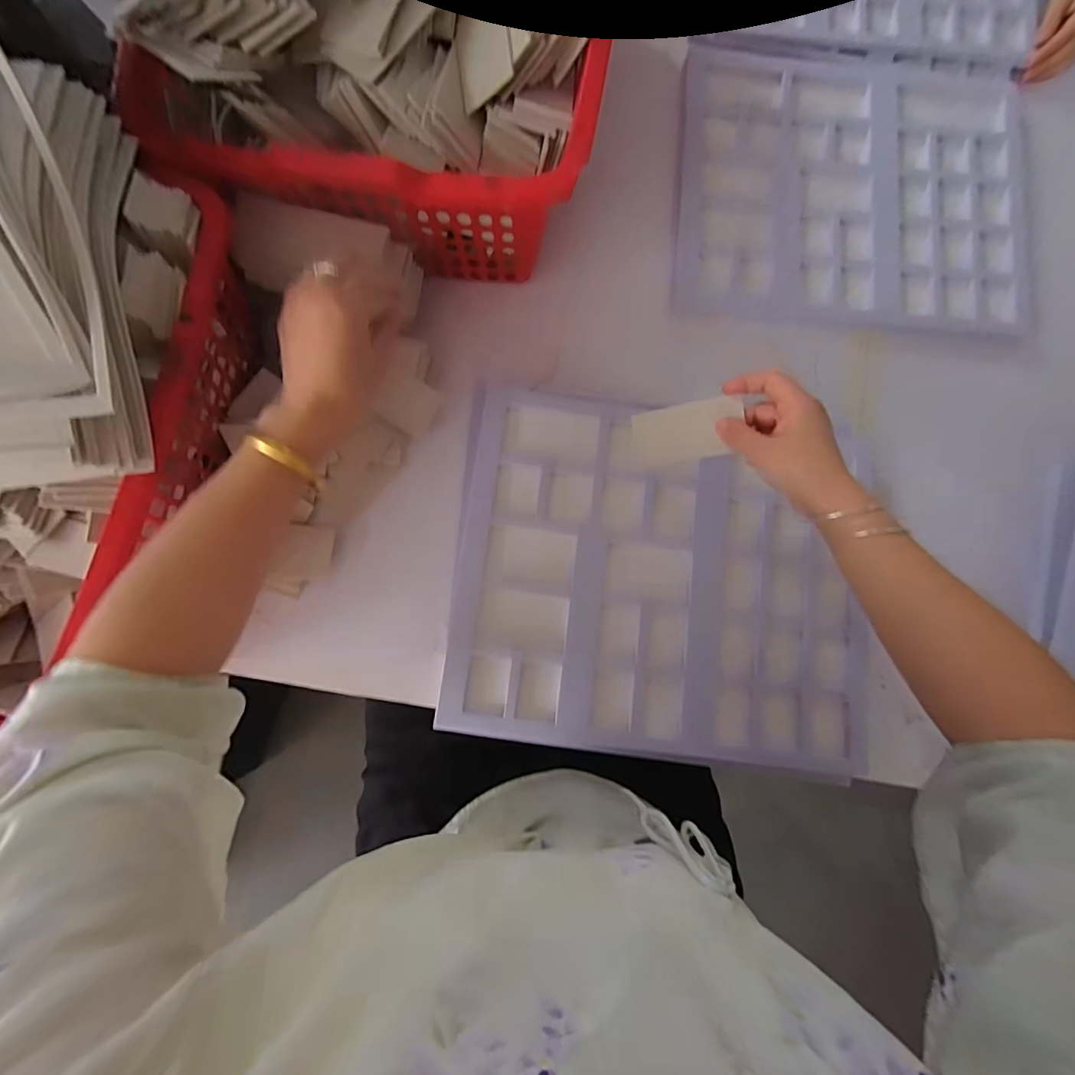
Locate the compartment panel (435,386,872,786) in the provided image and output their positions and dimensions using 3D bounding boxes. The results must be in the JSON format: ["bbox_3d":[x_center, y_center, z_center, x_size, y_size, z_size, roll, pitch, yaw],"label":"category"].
[{"bbox_3d":[0.130,0.038,0.488,0.425,0.016,0.351,9,82,-3],"label":"compartment panel"}]

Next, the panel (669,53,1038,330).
[{"bbox_3d":[0.383,-0.435,0.577,0.418,0.029,0.357,4,82,-4],"label":"panel"}]

